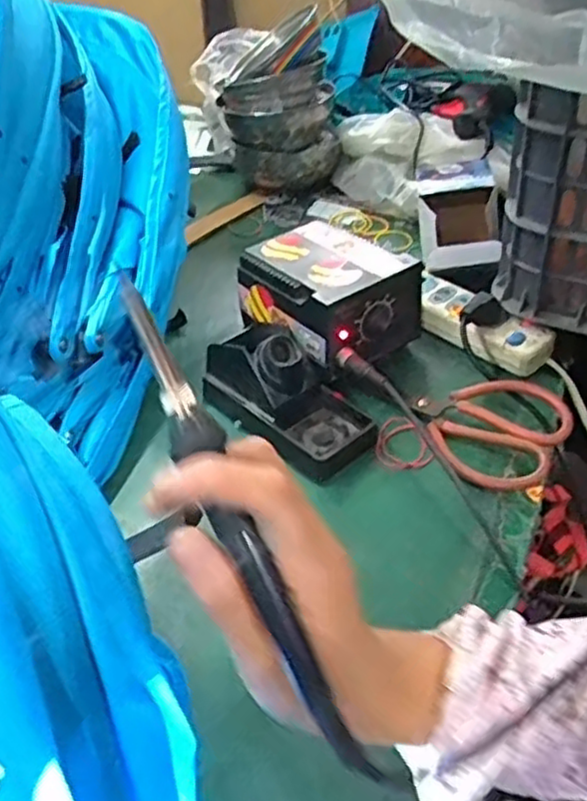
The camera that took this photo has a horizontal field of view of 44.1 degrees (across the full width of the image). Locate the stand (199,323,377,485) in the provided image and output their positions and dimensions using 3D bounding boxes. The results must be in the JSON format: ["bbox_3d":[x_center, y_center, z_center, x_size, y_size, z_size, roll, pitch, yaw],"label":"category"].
[{"bbox_3d":[-0.003,-0.016,0.621,0.087,0.071,0.156,-33,49,-31],"label":"stand"}]

